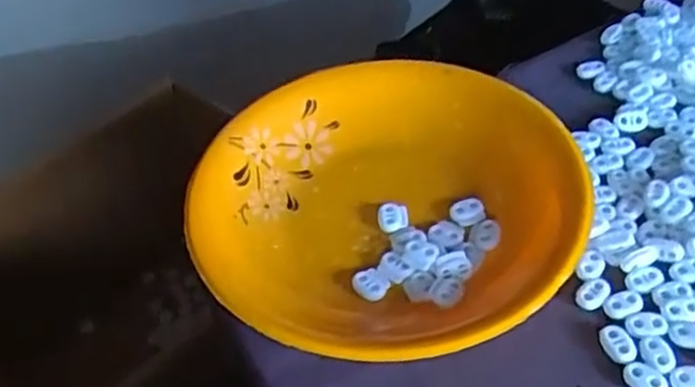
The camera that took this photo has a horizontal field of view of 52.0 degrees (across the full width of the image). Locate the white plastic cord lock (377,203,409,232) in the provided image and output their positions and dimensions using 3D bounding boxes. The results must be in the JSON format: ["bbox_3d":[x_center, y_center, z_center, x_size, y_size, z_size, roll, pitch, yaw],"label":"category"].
[{"bbox_3d":[0.029,0.015,0.460,0.020,0.004,0.022,-6,46,0],"label":"white plastic cord lock"}]

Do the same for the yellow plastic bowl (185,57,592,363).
[{"bbox_3d":[0.019,-0.003,0.446,0.221,0.054,0.237,-3,46,3],"label":"yellow plastic bowl"}]

